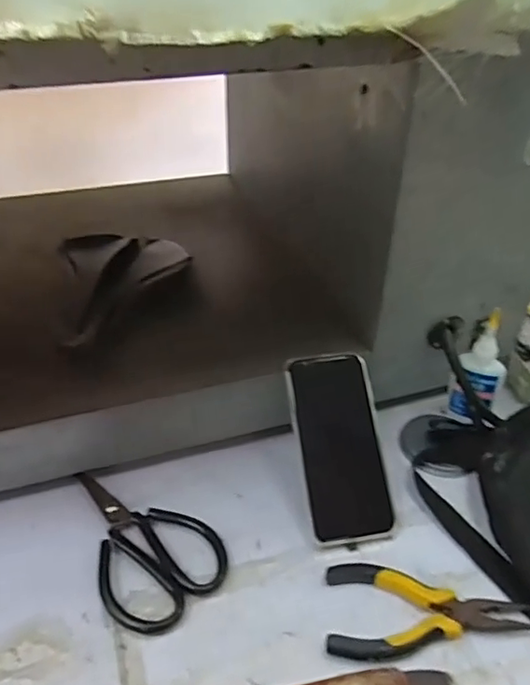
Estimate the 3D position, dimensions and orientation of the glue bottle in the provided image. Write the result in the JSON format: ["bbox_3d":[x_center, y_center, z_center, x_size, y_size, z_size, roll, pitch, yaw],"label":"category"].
[{"bbox_3d":[0.211,0.027,0.560,0.045,0.113,0.044,30,45,33],"label":"glue bottle"}]

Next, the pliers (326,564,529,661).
[{"bbox_3d":[0.120,0.196,0.433,0.155,0.017,0.070,-6,37,-10],"label":"pliers"}]

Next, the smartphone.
[{"bbox_3d":[0.066,0.091,0.501,0.074,0.008,0.161,-6,73,-10],"label":"smartphone"}]

